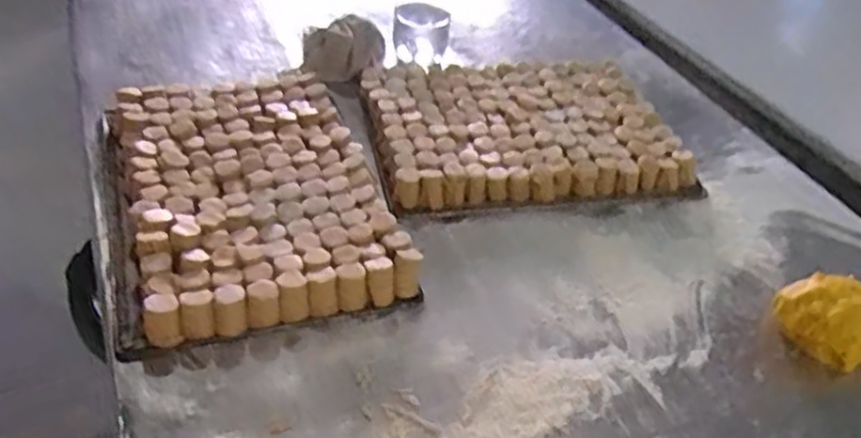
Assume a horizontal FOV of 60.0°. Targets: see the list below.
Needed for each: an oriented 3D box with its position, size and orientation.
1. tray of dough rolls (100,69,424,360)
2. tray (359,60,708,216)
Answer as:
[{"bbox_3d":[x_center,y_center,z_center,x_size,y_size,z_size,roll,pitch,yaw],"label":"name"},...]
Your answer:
[{"bbox_3d":[-0.237,-0.036,0.945,0.326,0.069,0.445,-11,43,-18],"label":"tray of dough rolls"},{"bbox_3d":[0.131,-0.139,1.119,0.444,0.061,0.345,-5,42,-12],"label":"tray"}]

